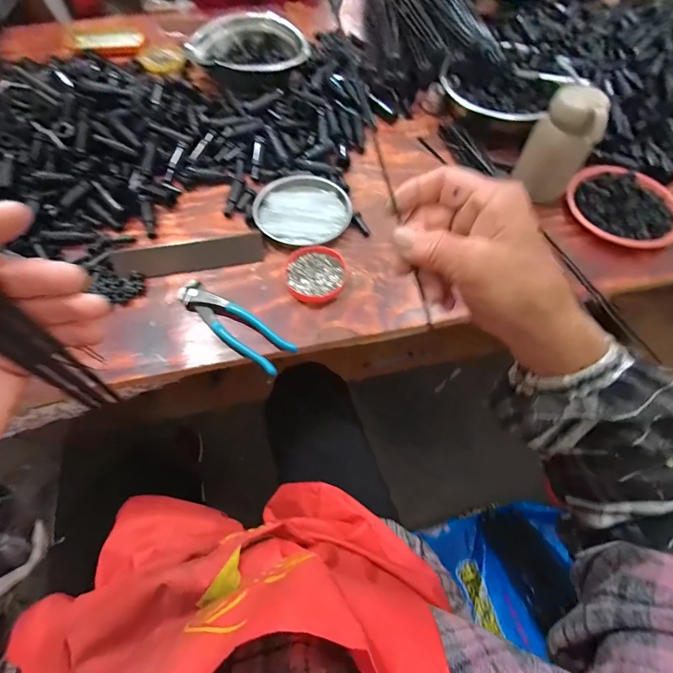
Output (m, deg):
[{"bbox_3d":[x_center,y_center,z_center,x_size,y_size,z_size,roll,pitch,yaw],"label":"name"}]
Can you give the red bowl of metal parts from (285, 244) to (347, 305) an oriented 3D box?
[{"bbox_3d":[-0.027,-0.081,0.497,0.076,0.018,0.077,0,61,0],"label":"red bowl of metal parts"}]

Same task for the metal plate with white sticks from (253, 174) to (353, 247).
[{"bbox_3d":[-0.048,-0.180,0.554,0.134,0.027,0.126,0,61,0],"label":"metal plate with white sticks"}]

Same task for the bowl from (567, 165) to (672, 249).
[{"bbox_3d":[0.430,-0.194,0.570,0.149,0.033,0.142,0,61,0],"label":"bowl"}]

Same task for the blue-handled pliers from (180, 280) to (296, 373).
[{"bbox_3d":[-0.124,-0.014,0.462,0.163,0.018,0.044,34,66,17],"label":"blue-handled pliers"}]

